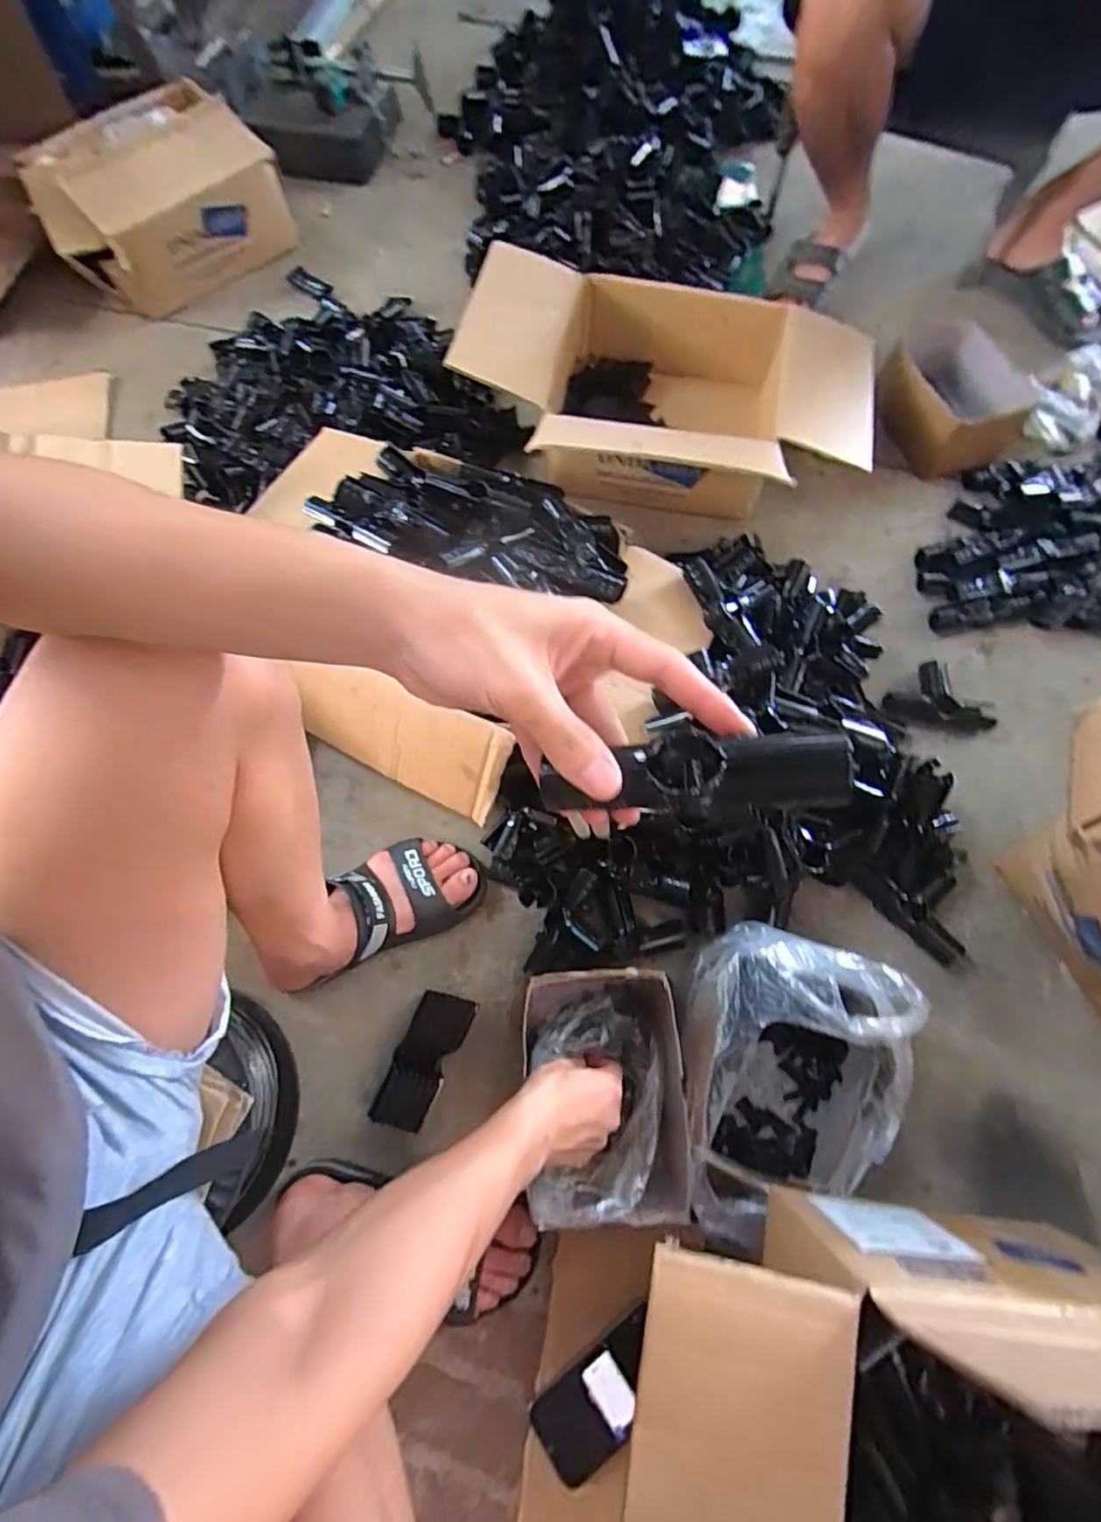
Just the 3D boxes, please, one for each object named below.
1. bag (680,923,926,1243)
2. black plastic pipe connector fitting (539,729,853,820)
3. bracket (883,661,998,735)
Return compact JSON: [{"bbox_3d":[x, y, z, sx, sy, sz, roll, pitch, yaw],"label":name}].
[{"bbox_3d":[0.228,0.307,0.563,0.206,0.133,0.258,20,71,7],"label":"bag"},{"bbox_3d":[0.058,0.006,0.256,0.131,0.024,0.033,-4,70,14],"label":"black plastic pipe connector fitting"},{"bbox_3d":[0.506,-0.063,0.764,0.091,0.058,0.114,-39,75,-13],"label":"bracket"}]

